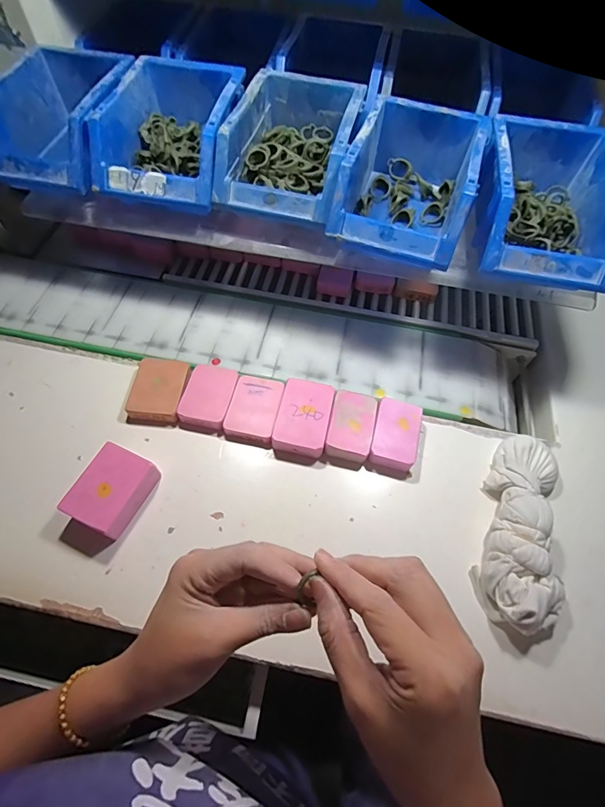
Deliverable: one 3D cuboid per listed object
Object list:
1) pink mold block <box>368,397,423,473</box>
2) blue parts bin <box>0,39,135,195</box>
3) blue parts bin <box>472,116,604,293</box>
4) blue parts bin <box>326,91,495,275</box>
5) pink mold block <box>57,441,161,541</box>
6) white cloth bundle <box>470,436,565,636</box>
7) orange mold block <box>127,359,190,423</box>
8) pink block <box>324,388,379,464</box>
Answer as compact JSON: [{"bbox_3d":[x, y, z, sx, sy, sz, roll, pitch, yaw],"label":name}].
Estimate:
[{"bbox_3d":[0.098,0.035,0.420,0.045,0.024,0.074,16,61,6],"label":"pink mold block"},{"bbox_3d":[-0.260,-0.311,0.444,0.124,0.075,0.184,13,60,5],"label":"blue parts bin"},{"bbox_3d":[0.241,-0.200,0.395,0.122,0.061,0.174,10,60,3],"label":"blue parts bin"},{"bbox_3d":[0.110,-0.221,0.411,0.120,0.078,0.175,20,61,9],"label":"blue parts bin"},{"bbox_3d":[-0.177,0.081,0.372,0.052,0.037,0.070,22,62,10],"label":"pink mold block"},{"bbox_3d":[0.206,0.111,0.370,0.065,0.045,0.176,19,62,8],"label":"white cloth bundle"},{"bbox_3d":[-0.156,-0.015,0.437,0.058,0.017,0.071,8,61,2],"label":"orange mold block"},{"bbox_3d":[0.051,0.023,0.422,0.044,0.019,0.069,13,61,5],"label":"pink block"}]

